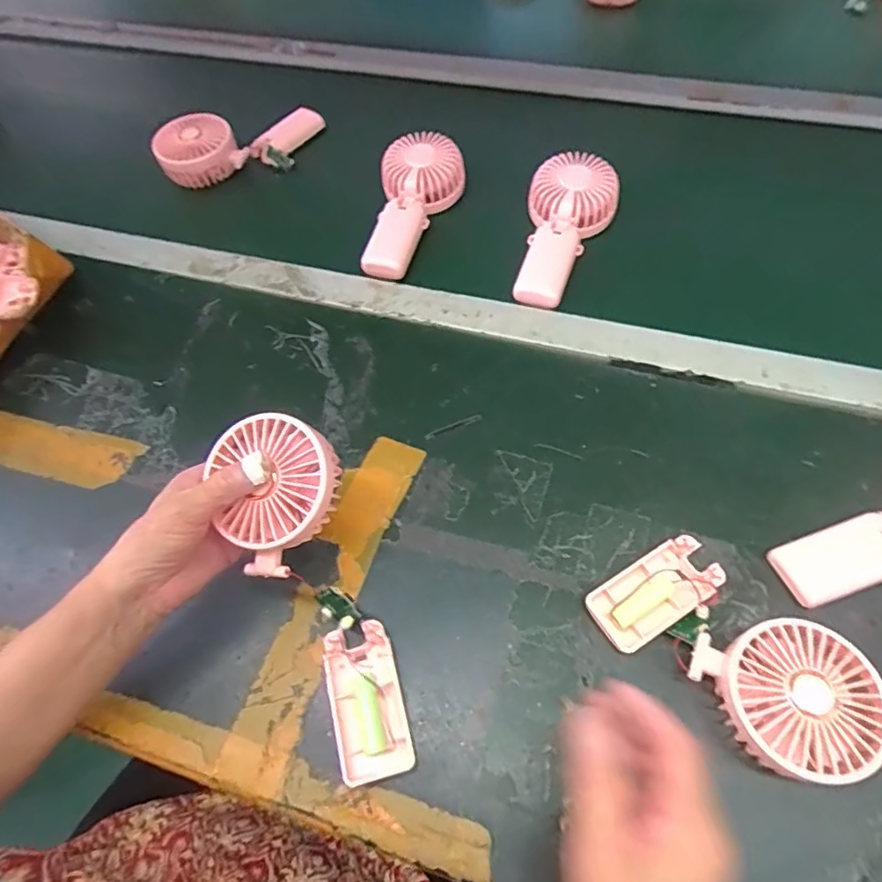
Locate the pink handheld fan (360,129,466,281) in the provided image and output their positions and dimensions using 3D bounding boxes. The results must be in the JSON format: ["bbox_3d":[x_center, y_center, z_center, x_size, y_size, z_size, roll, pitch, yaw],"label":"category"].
[{"bbox_3d":[-0.030,-0.247,0.597,0.087,0.041,0.182,9,61,9],"label":"pink handheld fan"}]

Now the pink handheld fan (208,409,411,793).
[{"bbox_3d":[-0.079,0.096,0.377,0.077,0.049,0.235,-23,92,-9],"label":"pink handheld fan"}]

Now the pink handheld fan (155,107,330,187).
[{"bbox_3d":[-0.229,-0.349,0.674,0.193,0.055,0.085,-26,61,-10],"label":"pink handheld fan"}]

